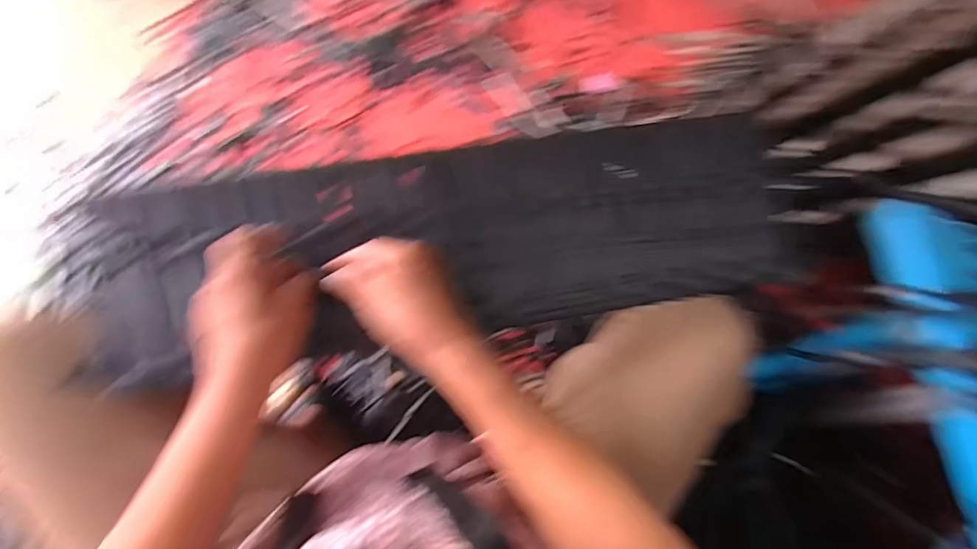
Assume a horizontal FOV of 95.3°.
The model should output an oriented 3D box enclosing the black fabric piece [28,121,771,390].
[{"bbox_3d":[-0.033,-0.030,0.442,0.688,0.043,0.192,-7,89,-5],"label":"black fabric piece"}]

